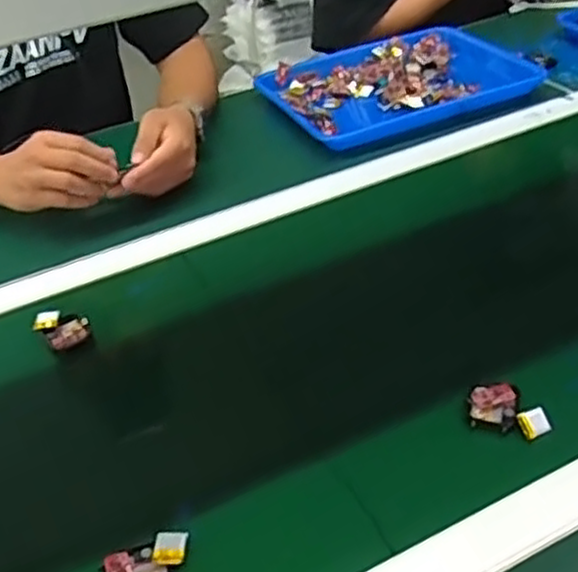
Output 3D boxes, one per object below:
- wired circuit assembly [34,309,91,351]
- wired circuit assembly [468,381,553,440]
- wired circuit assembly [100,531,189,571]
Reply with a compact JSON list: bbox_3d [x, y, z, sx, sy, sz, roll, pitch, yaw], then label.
[{"bbox_3d":[-0.204,0.038,0.673,0.045,0.021,0.033,-14,38,-13],"label":"wired circuit assembly"},{"bbox_3d":[0.164,0.090,0.558,0.055,0.013,0.044,2,37,9],"label":"wired circuit assembly"},{"bbox_3d":[-0.090,0.180,0.478,0.055,0.013,0.037,-14,38,-12],"label":"wired circuit assembly"}]

